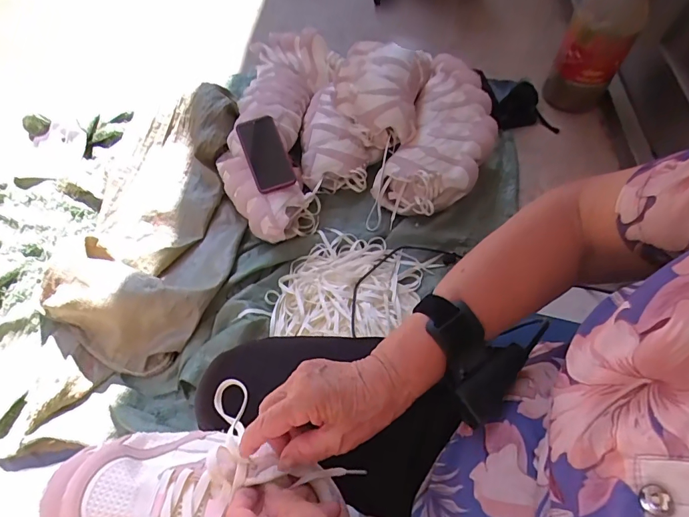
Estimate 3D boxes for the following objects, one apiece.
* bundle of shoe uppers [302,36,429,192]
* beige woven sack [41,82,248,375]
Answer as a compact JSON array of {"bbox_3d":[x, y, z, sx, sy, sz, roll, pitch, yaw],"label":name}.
[{"bbox_3d":[0.040,-0.335,0.975,0.258,0.192,0.372,11,59,6],"label":"bundle of shoe uppers"},{"bbox_3d":[-0.379,-0.102,0.867,0.313,0.119,0.612,7,59,3],"label":"beige woven sack"}]

